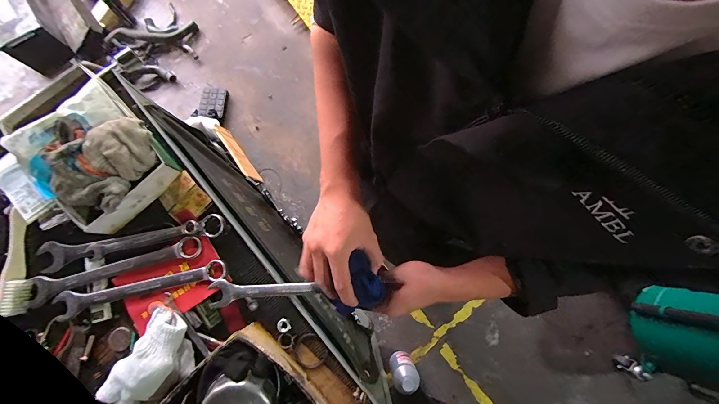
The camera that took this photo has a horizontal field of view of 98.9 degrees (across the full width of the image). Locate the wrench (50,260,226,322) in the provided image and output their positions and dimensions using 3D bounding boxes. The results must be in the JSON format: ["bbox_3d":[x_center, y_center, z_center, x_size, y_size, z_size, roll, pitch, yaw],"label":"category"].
[{"bbox_3d":[-0.307,0.120,0.434,0.240,0.009,0.033,-13,79,-2],"label":"wrench"}]

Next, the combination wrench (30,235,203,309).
[{"bbox_3d":[-0.347,0.096,0.439,0.244,0.009,0.036,-15,79,-3],"label":"combination wrench"}]

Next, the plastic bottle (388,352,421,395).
[{"bbox_3d":[0.172,0.650,1.196,0.098,0.266,0.080,-24,80,-4],"label":"plastic bottle"}]

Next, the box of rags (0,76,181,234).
[{"bbox_3d":[-0.379,-0.064,0.437,0.171,0.076,0.162,42,82,8],"label":"box of rags"}]

